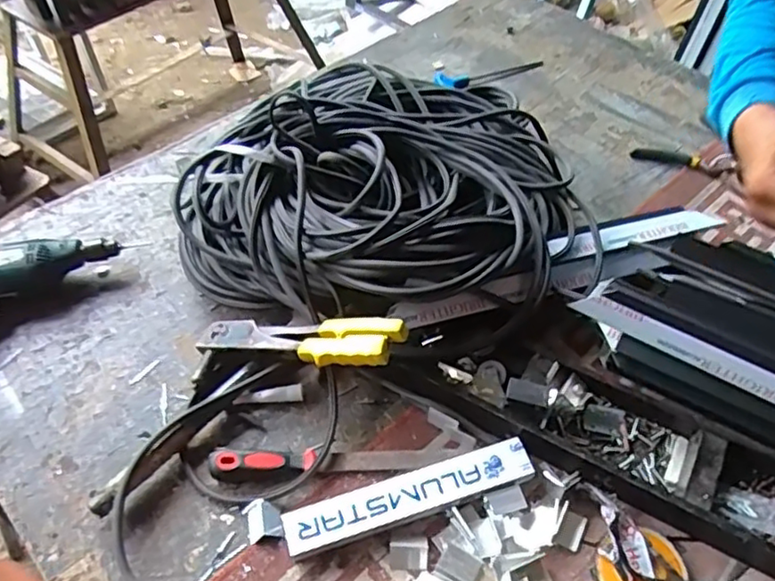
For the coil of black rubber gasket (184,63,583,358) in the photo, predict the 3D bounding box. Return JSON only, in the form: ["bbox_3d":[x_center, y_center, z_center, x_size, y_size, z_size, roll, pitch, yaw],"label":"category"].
[{"bbox_3d":[0.001,-0.129,0.809,0.436,0.149,0.400,1,50,-1],"label":"coil of black rubber gasket"}]

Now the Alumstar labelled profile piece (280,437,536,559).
[{"bbox_3d":[0.022,0.201,0.625,0.244,0.019,0.043,-13,52,-12],"label":"Alumstar labelled profile piece"}]

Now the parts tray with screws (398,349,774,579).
[{"bbox_3d":[0.260,0.155,0.651,0.493,0.045,0.154,22,53,16],"label":"parts tray with screws"}]

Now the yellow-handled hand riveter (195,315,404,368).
[{"bbox_3d":[-0.100,0.054,0.694,0.250,0.028,0.048,0,48,27],"label":"yellow-handled hand riveter"}]

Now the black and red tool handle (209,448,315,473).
[{"bbox_3d":[-0.127,0.174,0.657,0.105,0.024,0.022,-2,50,-3],"label":"black and red tool handle"}]

